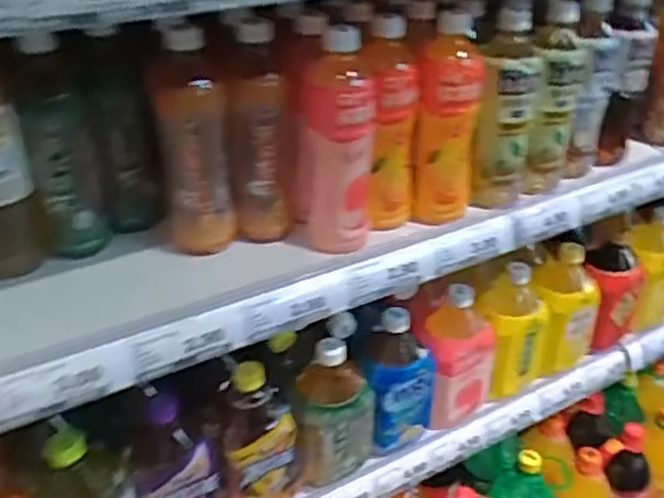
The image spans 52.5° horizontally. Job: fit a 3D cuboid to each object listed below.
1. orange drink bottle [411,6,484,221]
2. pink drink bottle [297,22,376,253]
[{"bbox_3d":[0.115,-0.122,0.665,0.058,0.212,0.063,4,31,7],"label":"orange drink bottle"},{"bbox_3d":[0.002,-0.094,0.626,0.070,0.213,0.060,2,31,3],"label":"pink drink bottle"}]

